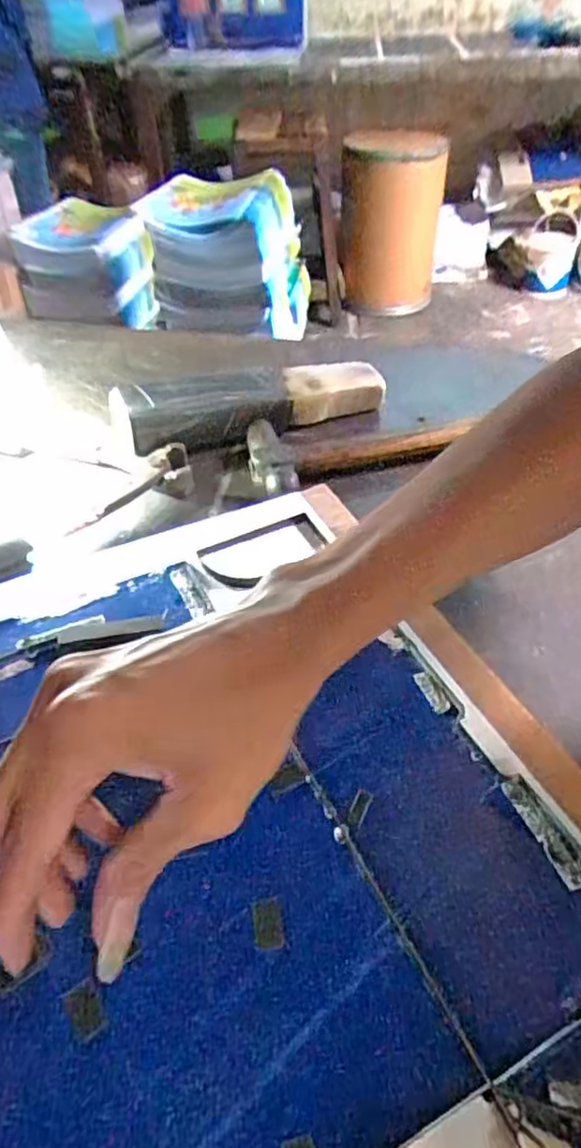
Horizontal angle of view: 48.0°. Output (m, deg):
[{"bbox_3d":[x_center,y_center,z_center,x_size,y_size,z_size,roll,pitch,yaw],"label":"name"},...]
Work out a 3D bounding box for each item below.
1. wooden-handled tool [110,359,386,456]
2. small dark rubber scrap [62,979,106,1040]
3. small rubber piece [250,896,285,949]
[{"bbox_3d":[-0.029,-0.134,0.510,0.212,0.041,0.054,-16,46,-16],"label":"wooden-handled tool"},{"bbox_3d":[-0.072,0.151,0.226,0.011,0.004,0.017,-23,48,-19],"label":"small dark rubber scrap"},{"bbox_3d":[-0.009,0.131,0.246,0.011,0.004,0.017,-8,45,-5],"label":"small rubber piece"}]

